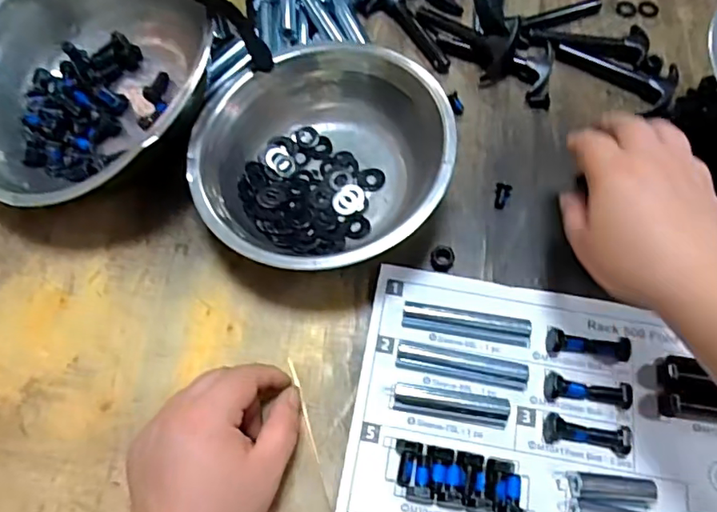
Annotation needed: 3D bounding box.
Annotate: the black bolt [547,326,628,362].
[{"bbox_3d":[0.156,0.061,0.380,0.054,0.017,0.017,9,66,2],"label":"black bolt"}]

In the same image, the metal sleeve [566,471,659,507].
[{"bbox_3d":[0.157,0.144,0.344,0.052,0.014,0.017,6,66,1],"label":"metal sleeve"}]

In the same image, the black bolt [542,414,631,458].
[{"bbox_3d":[0.148,0.114,0.357,0.054,0.013,0.018,11,66,3],"label":"black bolt"}]

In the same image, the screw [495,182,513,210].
[{"bbox_3d":[0.113,-0.048,0.436,0.012,0.007,0.023,13,66,4],"label":"screw"}]

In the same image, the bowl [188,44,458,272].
[{"bbox_3d":[-0.029,-0.065,0.411,0.183,0.063,0.168,1,66,-2],"label":"bowl"}]

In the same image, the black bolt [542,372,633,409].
[{"bbox_3d":[0.153,0.091,0.372,0.054,0.017,0.017,9,66,2],"label":"black bolt"}]

